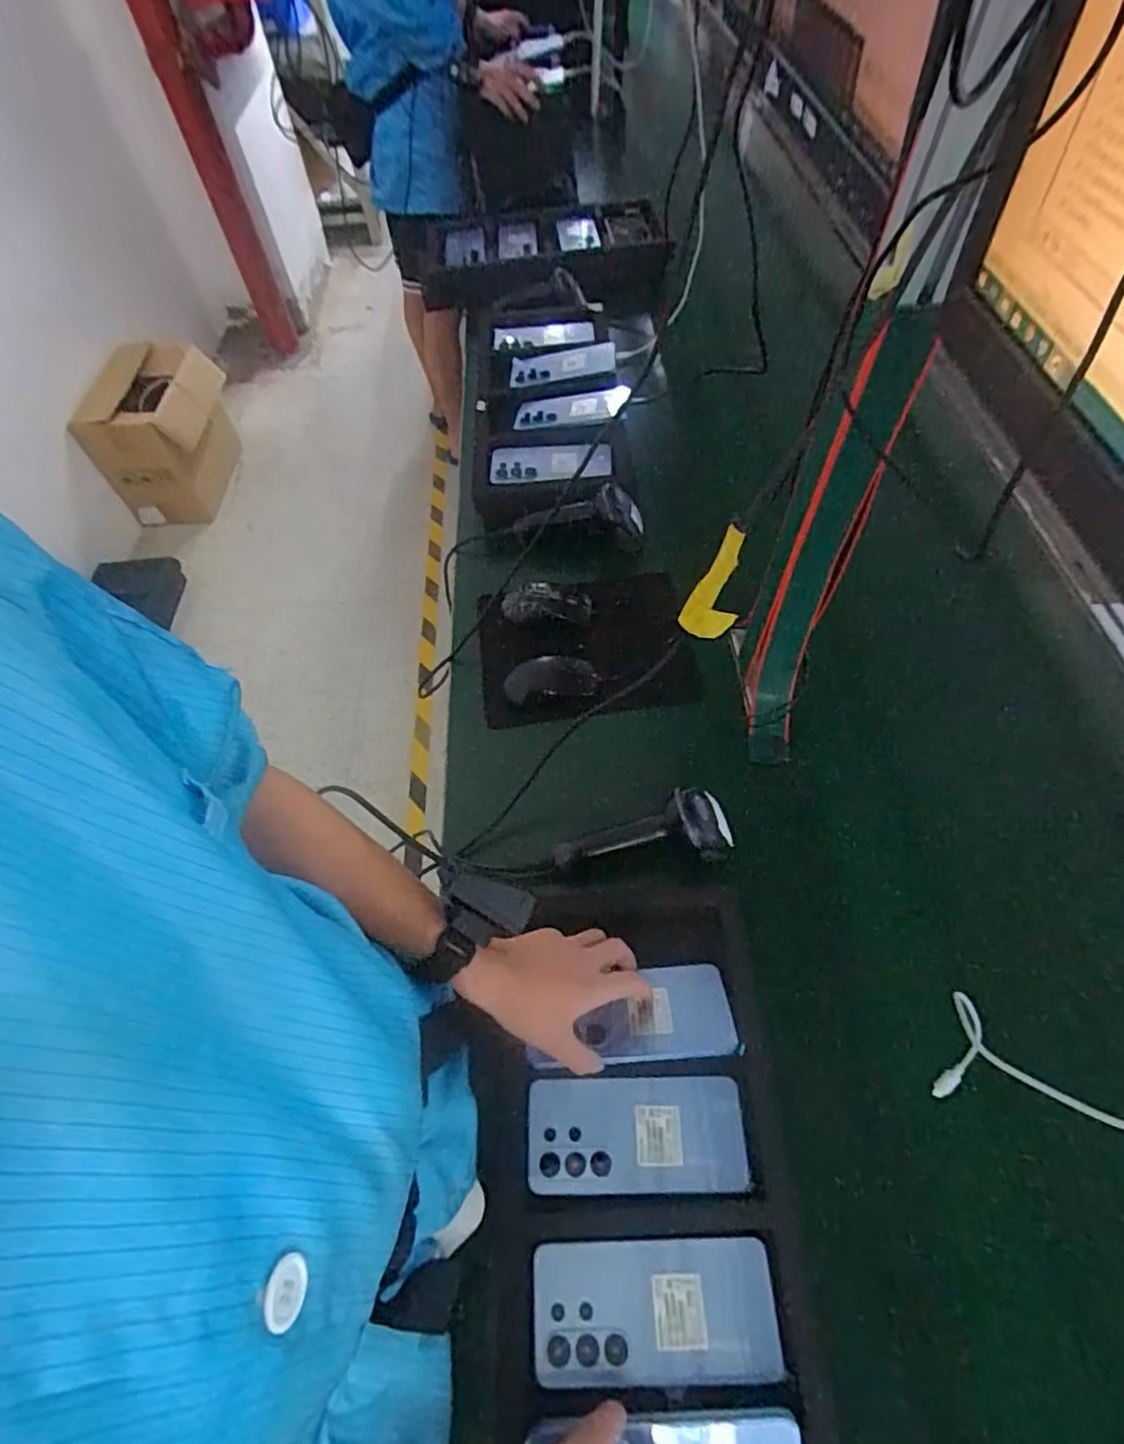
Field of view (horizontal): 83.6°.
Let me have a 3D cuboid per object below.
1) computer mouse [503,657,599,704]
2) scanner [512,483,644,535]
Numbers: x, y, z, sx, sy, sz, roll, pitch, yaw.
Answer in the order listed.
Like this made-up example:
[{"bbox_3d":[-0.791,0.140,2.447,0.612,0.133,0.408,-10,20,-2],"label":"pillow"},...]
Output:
[{"bbox_3d":[-0.014,-0.050,0.730,0.107,0.029,0.050,-2,59,2],"label":"computer mouse"},{"bbox_3d":[0.021,-0.281,0.845,0.175,0.051,0.050,3,59,5],"label":"scanner"}]

